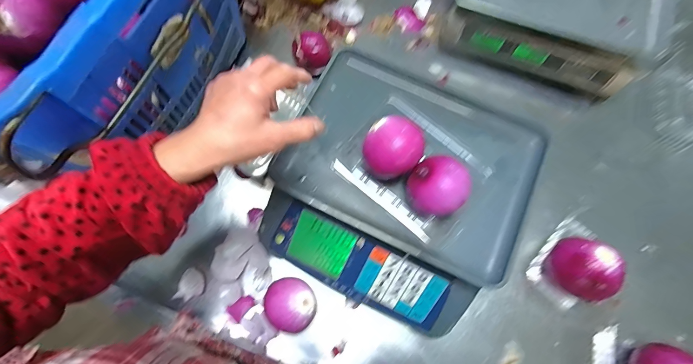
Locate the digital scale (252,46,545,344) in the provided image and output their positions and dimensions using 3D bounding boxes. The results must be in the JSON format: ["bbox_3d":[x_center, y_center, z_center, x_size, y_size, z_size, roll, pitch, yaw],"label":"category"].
[{"bbox_3d":[0.073,0.008,0.469,0.321,0.101,0.326,26,75,6],"label":"digital scale"}]

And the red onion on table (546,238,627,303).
[{"bbox_3d":[0.350,0.130,0.479,0.079,0.089,0.089,5,74,0],"label":"red onion on table"}]

